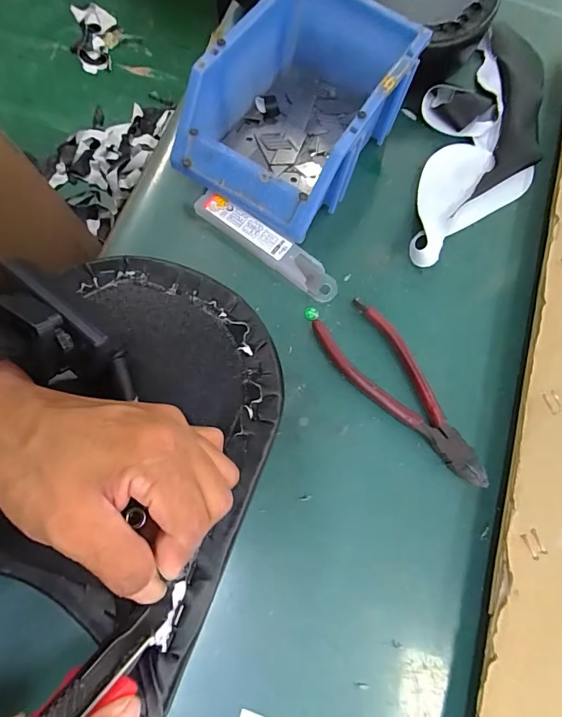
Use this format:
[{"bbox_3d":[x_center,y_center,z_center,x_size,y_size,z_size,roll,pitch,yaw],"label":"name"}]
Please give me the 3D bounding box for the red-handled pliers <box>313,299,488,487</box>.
[{"bbox_3d":[0.088,0.024,0.304,0.050,0.011,0.154,-37,77,-12],"label":"red-handled pliers"}]

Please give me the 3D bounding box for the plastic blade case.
[{"bbox_3d":[-0.011,-0.088,0.329,0.126,0.018,0.024,35,74,9],"label":"plastic blade case"}]

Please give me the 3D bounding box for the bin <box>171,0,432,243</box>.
[{"bbox_3d":[0.014,-0.194,0.332,0.123,0.074,0.182,34,72,5],"label":"bin"}]

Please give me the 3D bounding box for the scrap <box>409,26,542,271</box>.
[{"bbox_3d":[0.179,-0.192,0.374,0.103,0.019,0.266,12,72,2],"label":"scrap"}]

